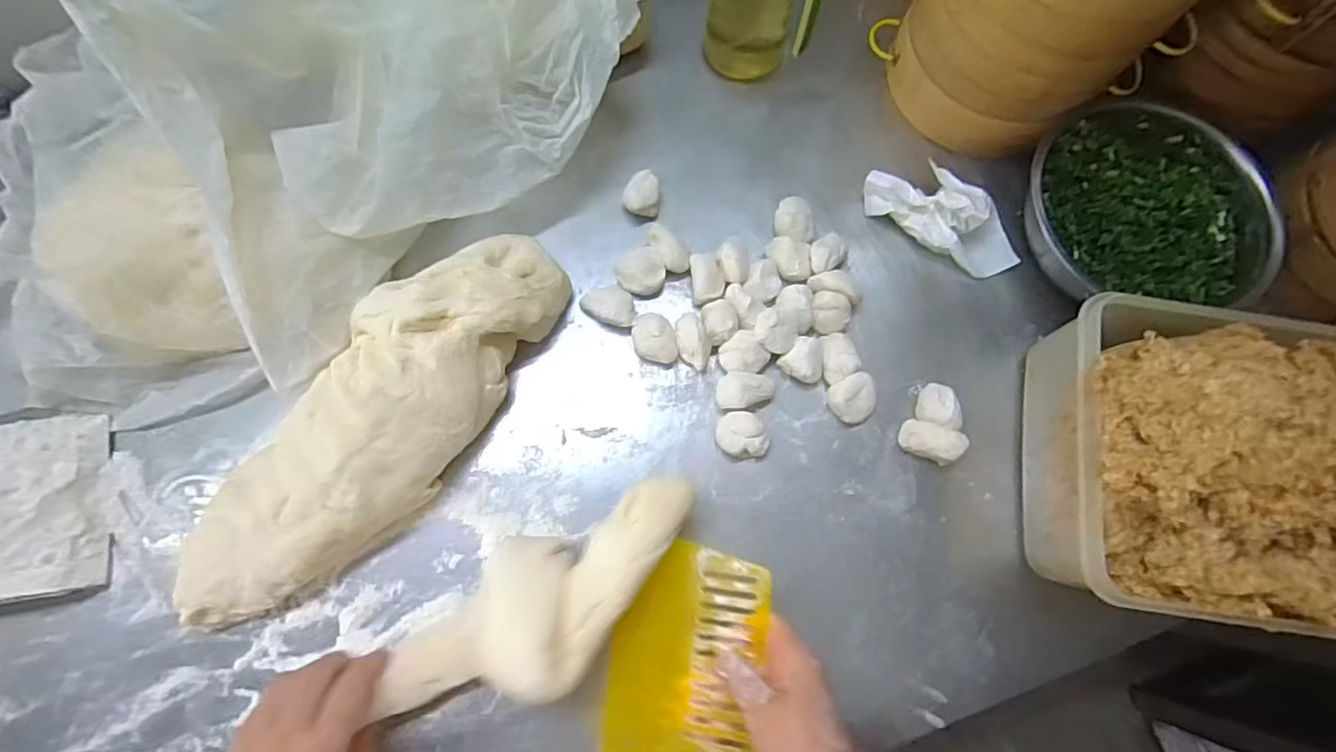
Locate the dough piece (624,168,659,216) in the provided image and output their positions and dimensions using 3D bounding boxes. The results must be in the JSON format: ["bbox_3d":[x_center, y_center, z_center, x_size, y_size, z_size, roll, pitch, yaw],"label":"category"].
[{"bbox_3d":[-0.023,-0.157,0.523,0.031,0.028,0.033,-6,76,-4],"label":"dough piece"}]

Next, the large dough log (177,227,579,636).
[{"bbox_3d":[-0.219,0.034,0.447,0.127,0.068,0.367,34,77,7],"label":"large dough log"}]

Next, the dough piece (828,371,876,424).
[{"bbox_3d":[0.151,0.019,0.485,0.034,0.024,0.035,0,75,-2],"label":"dough piece"}]

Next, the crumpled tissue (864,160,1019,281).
[{"bbox_3d":[0.242,-0.141,0.511,0.145,0.055,0.052,31,76,6],"label":"crumpled tissue"}]

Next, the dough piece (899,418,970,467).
[{"bbox_3d":[0.209,0.053,0.474,0.044,0.031,0.027,27,76,5],"label":"dough piece"}]

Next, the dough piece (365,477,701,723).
[{"bbox_3d":[-0.083,0.154,0.396,0.232,0.054,0.097,-33,78,3],"label":"dough piece"}]

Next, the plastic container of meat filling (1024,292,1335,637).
[{"bbox_3d":[0.434,0.064,0.415,0.314,0.152,0.222,8,75,0],"label":"plastic container of meat filling"}]

